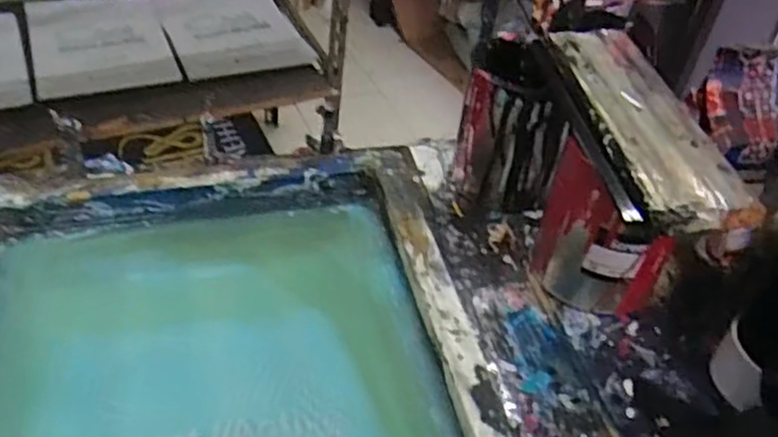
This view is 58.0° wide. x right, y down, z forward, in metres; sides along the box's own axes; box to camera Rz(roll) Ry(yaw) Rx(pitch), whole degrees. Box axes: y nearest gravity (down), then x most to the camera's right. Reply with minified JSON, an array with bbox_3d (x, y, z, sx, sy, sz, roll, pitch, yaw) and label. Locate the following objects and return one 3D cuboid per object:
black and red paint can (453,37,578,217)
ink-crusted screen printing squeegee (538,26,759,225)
[{"bbox_3d":[0.118,-0.095,0.692,0.099,0.157,0.109,10,43,4],"label":"black and red paint can"},{"bbox_3d":[0.184,-0.077,0.544,0.084,0.028,0.242,-2,43,-9],"label":"ink-crusted screen printing squeegee"}]

